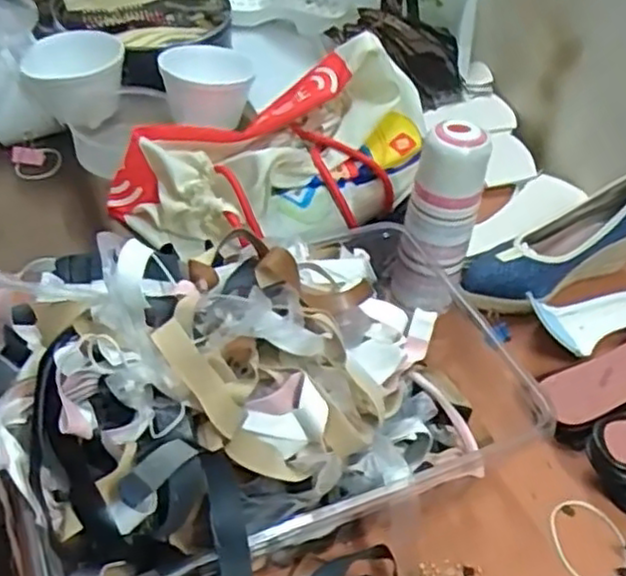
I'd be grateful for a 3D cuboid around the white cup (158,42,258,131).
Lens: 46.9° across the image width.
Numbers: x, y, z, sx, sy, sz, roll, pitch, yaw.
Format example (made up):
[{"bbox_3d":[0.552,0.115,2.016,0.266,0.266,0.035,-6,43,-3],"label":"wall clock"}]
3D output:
[{"bbox_3d":[-0.139,-0.262,0.949,0.114,0.074,0.115,3,43,-3],"label":"white cup"}]

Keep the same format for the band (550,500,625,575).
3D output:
[{"bbox_3d":[0.223,0.205,0.582,0.056,0.004,0.073,-9,46,-10],"label":"band"}]

